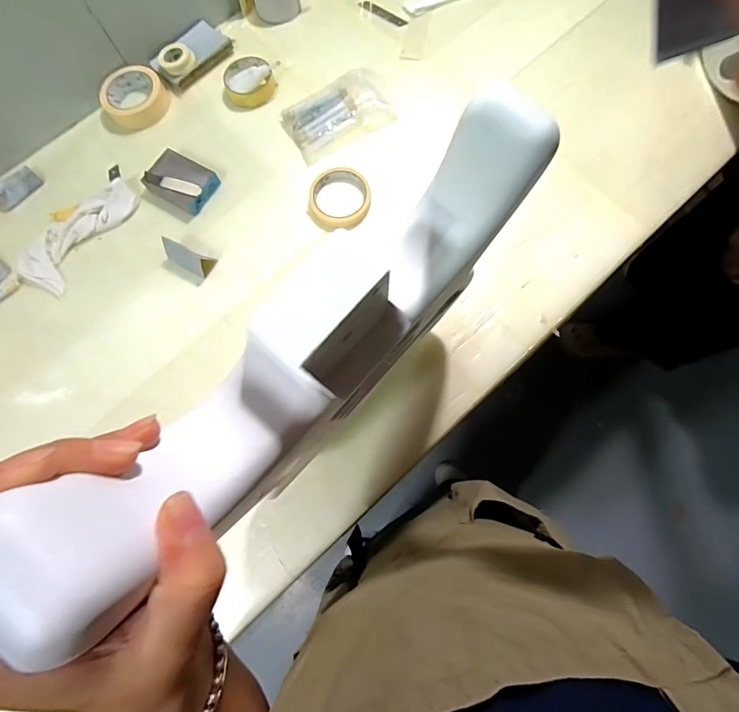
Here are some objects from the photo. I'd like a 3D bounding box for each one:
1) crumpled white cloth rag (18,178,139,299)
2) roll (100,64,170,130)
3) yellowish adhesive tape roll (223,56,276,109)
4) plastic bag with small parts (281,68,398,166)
[{"bbox_3d":[-0.435,-0.186,0.619,0.086,0.013,0.194,32,79,11],"label":"crumpled white cloth rag"},{"bbox_3d":[-0.385,-0.426,0.679,0.101,0.031,0.101,-1,74,3],"label":"roll"},{"bbox_3d":[-0.195,-0.451,0.678,0.078,0.022,0.082,-1,74,3],"label":"yellowish adhesive tape roll"},{"bbox_3d":[-0.047,-0.381,0.652,0.163,0.021,0.123,-30,75,-5],"label":"plastic bag with small parts"}]

